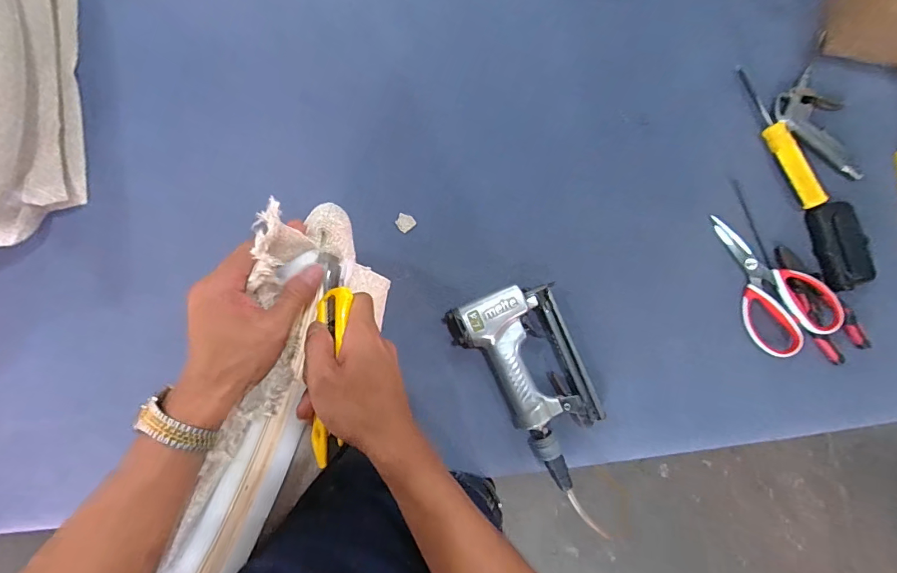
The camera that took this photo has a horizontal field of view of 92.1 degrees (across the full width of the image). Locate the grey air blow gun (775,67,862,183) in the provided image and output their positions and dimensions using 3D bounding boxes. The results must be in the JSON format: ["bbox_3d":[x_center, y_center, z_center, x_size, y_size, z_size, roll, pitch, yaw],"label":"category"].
[{"bbox_3d":[0.472,-0.205,0.552,0.064,0.019,0.151,-18,79,-3],"label":"grey air blow gun"}]

